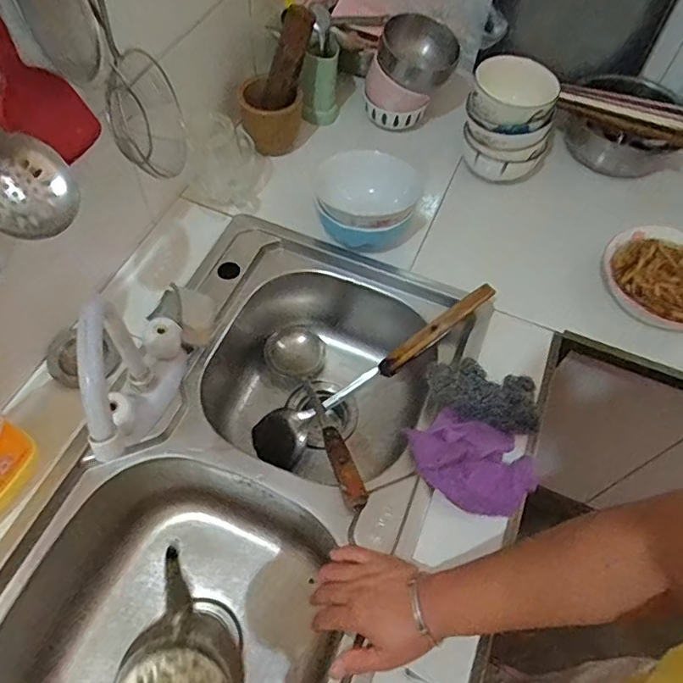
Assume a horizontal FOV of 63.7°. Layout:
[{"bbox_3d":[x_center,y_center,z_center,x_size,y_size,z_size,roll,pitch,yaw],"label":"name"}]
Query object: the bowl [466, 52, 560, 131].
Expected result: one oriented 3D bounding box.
[{"bbox_3d":[0.250,-0.361,0.794,0.117,0.061,0.114,1,60,-2],"label":"bowl"}]

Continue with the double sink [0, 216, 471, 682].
[{"bbox_3d":[-0.136,0.207,0.684,0.394,0.190,0.732,27,62,12],"label":"double sink"}]

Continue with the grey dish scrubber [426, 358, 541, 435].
[{"bbox_3d":[0.173,0.061,0.662,0.135,0.020,0.075,18,61,7],"label":"grey dish scrubber"}]

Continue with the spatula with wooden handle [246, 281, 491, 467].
[{"bbox_3d":[0.030,0.044,0.751,0.397,0.063,0.078,-36,63,16],"label":"spatula with wooden handle"}]

